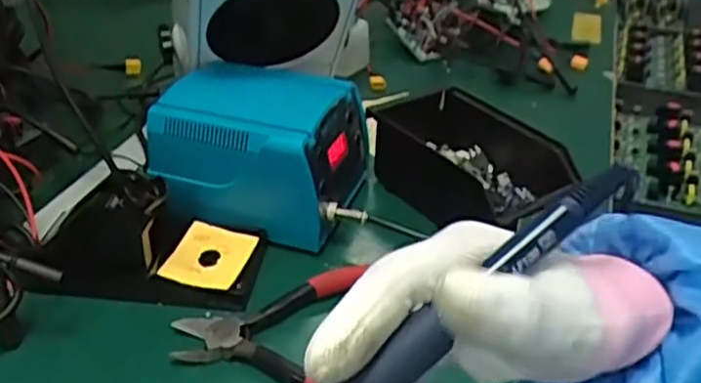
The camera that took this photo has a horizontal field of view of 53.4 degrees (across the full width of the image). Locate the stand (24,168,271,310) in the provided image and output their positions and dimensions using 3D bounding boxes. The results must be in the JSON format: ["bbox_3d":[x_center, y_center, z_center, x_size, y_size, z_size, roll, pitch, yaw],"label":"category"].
[{"bbox_3d":[-0.141,0.022,0.494,0.150,0.066,0.085,5,34,5],"label":"stand"}]

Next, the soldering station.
[{"bbox_3d":[-0.071,-0.039,0.564,0.146,0.084,0.132,10,35,12],"label":"soldering station"}]

